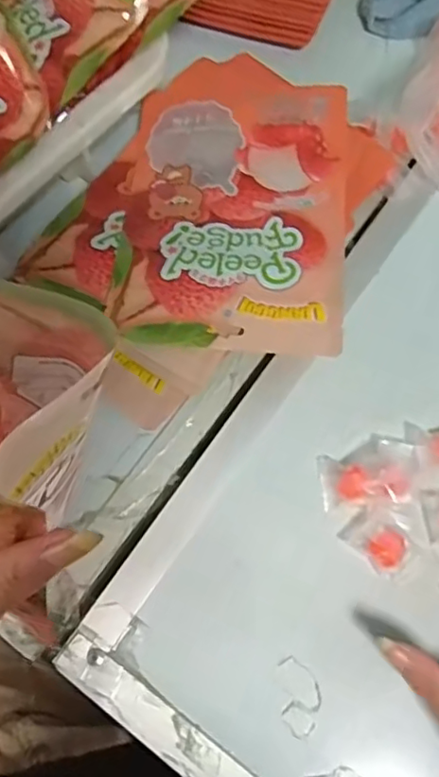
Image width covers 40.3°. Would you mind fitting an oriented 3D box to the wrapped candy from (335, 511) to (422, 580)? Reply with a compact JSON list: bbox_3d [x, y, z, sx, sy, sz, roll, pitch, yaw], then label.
[{"bbox_3d":[0.101,0.097,0.373,0.046,0.010,0.028,38,78,11],"label":"wrapped candy"}]

